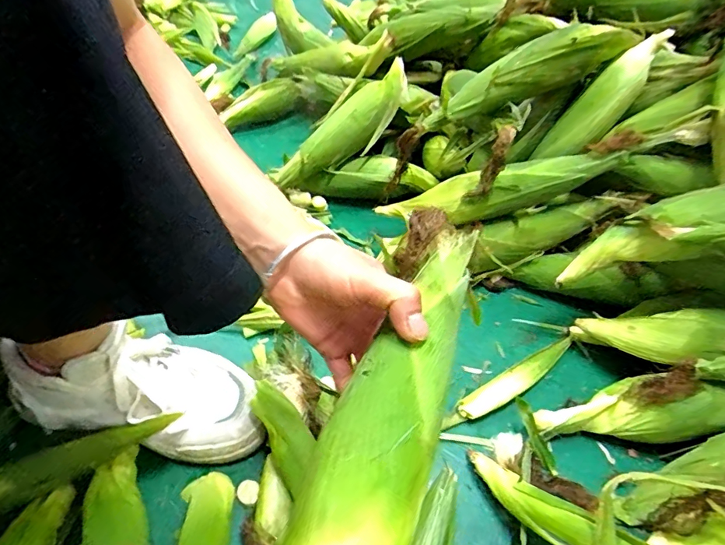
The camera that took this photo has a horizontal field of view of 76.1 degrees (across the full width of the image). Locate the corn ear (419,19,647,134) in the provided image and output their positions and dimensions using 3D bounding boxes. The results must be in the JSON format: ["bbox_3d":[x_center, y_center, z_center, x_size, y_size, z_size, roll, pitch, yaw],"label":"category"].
[{"bbox_3d":[0.204,-0.251,0.577,0.290,0.066,0.052,-23,51,0],"label":"corn ear"}]

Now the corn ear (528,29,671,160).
[{"bbox_3d":[0.309,-0.218,0.600,0.208,0.056,0.052,-46,60,4],"label":"corn ear"}]

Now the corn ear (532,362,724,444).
[{"bbox_3d":[0.286,0.141,0.481,0.206,0.049,0.062,-11,45,14],"label":"corn ear"}]

